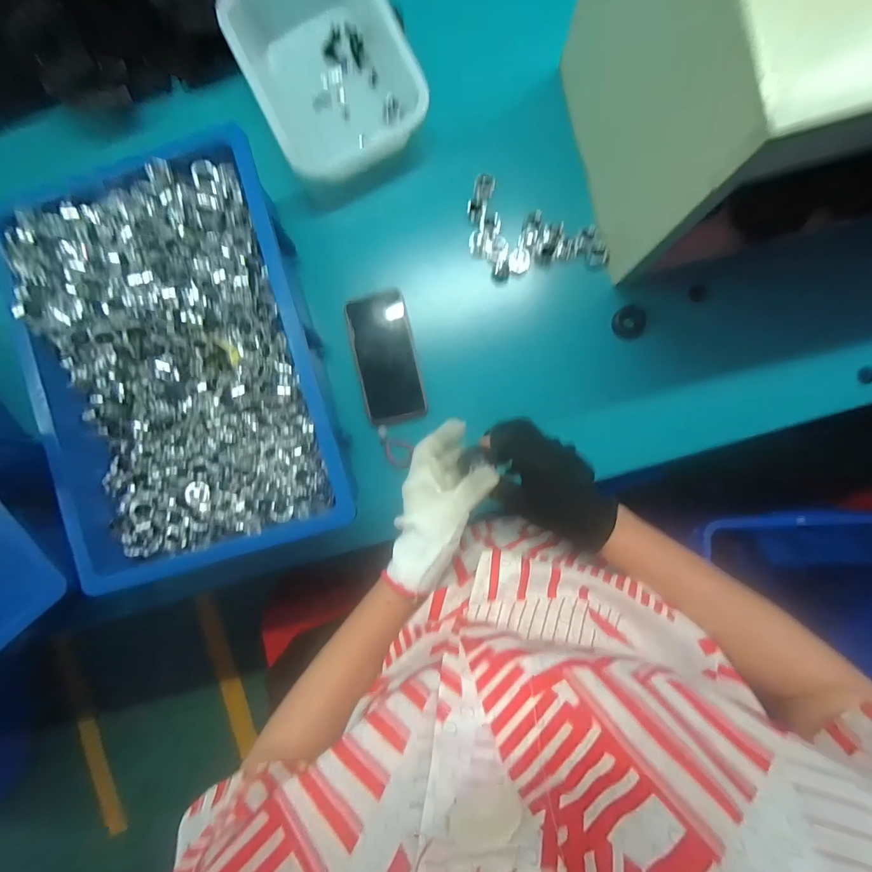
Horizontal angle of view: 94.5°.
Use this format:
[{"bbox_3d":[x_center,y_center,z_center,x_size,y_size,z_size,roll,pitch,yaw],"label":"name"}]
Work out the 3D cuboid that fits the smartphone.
[{"bbox_3d":[-0.065,-0.103,0.526,0.078,0.011,0.168,-14,88,-1],"label":"smartphone"}]

